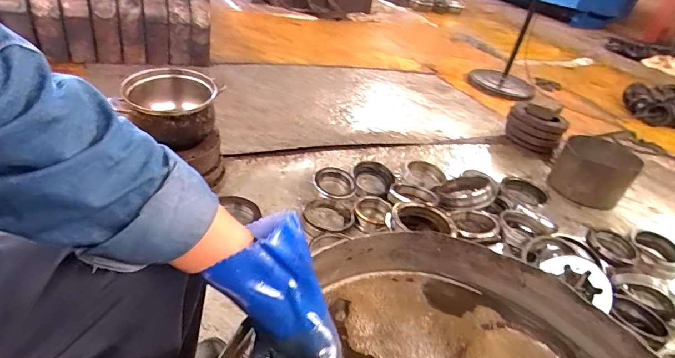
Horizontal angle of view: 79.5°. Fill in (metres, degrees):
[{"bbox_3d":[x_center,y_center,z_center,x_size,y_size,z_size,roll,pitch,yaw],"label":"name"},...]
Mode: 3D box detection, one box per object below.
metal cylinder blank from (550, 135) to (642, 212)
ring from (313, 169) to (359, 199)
[{"bbox_3d":[0.857,-0.024,1.372,0.220,0.186,0.225,31,38,24],"label":"metal cylinder blank"},{"bbox_3d":[-0.007,0.015,1.235,0.120,0.036,0.123,9,35,-6],"label":"ring"}]

